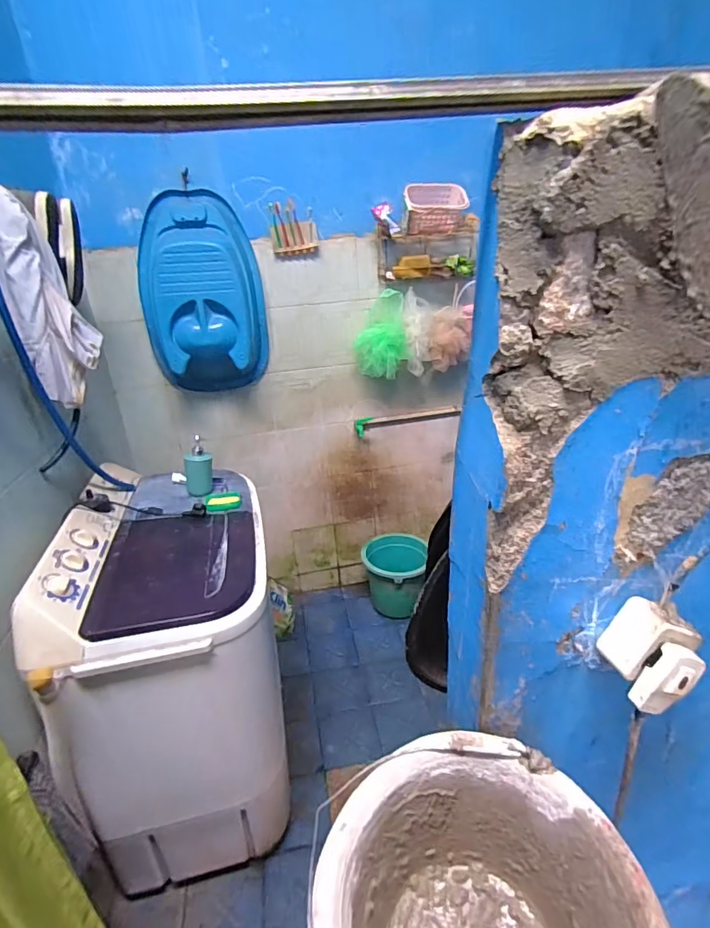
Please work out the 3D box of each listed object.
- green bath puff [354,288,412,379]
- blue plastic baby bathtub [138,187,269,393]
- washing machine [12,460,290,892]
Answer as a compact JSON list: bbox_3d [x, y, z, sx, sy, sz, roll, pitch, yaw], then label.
[{"bbox_3d":[0.103,-0.498,1.817,0.213,0.290,0.173,0,24,11],"label":"green bath puff"},{"bbox_3d":[-0.546,-0.592,1.686,0.426,0.644,0.168,-9,24,-10],"label":"blue plastic baby bathtub"},{"bbox_3d":[-0.453,0.542,1.348,0.478,0.901,0.728,-9,24,-9],"label":"washing machine"}]

